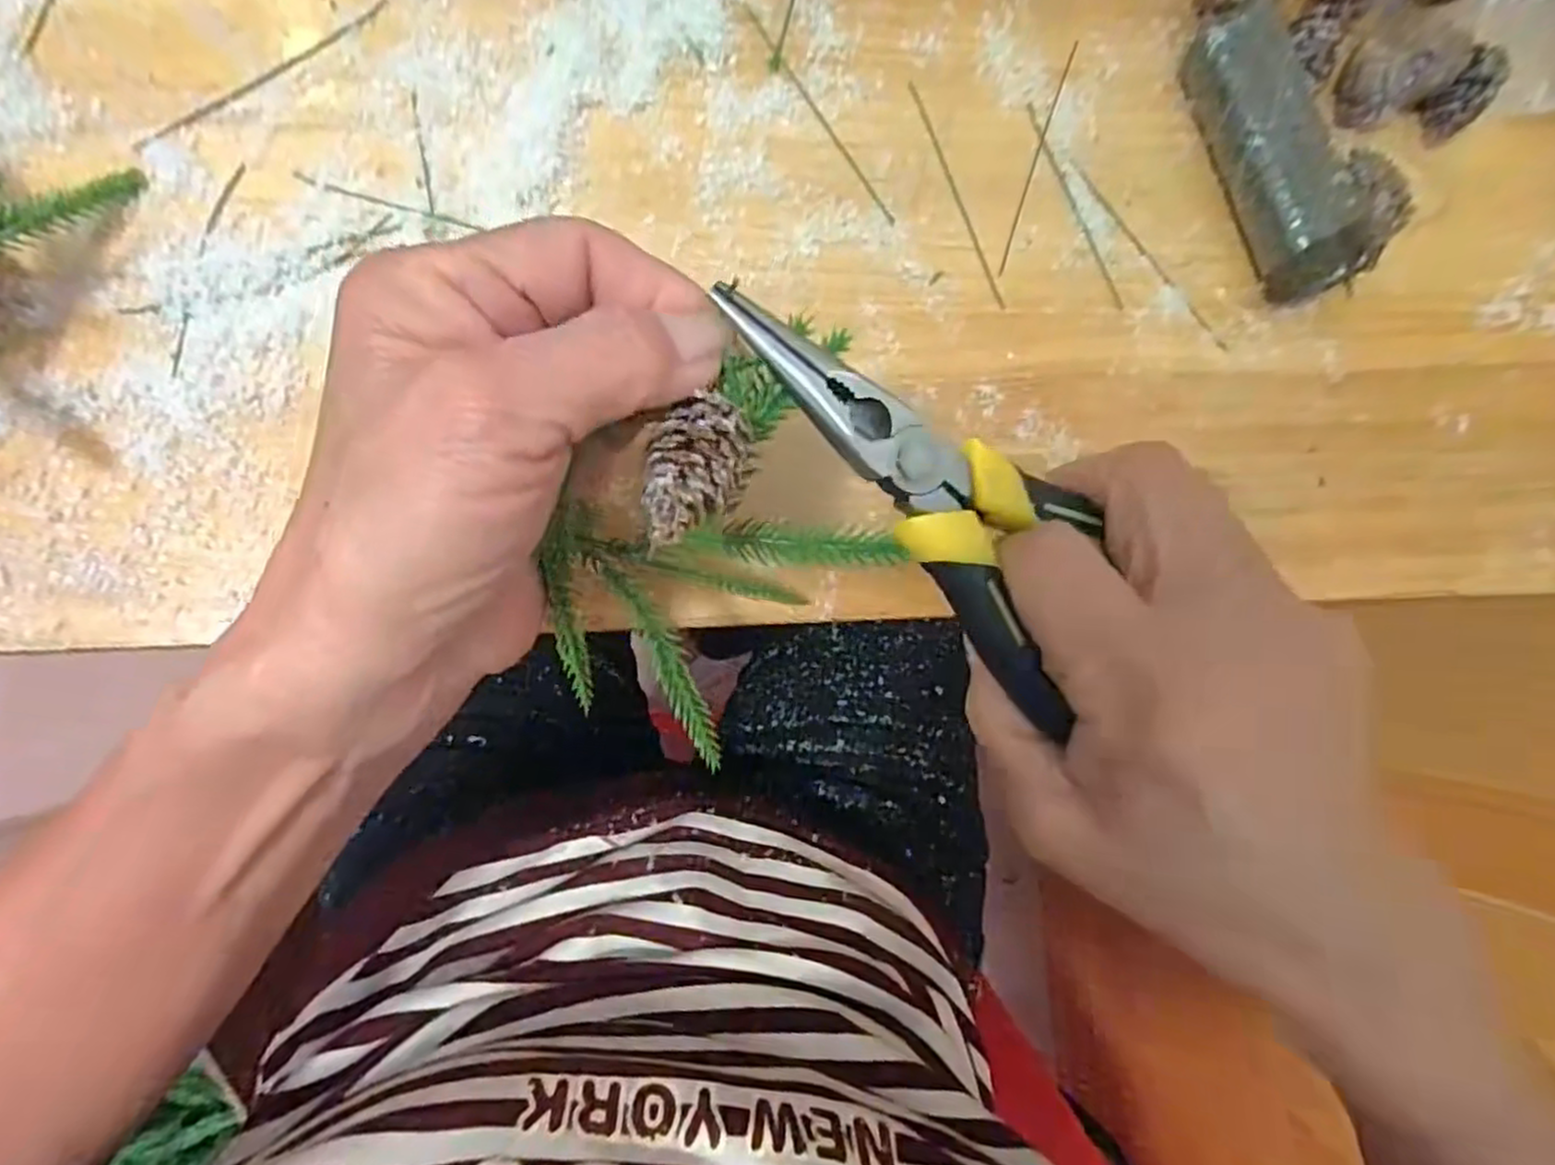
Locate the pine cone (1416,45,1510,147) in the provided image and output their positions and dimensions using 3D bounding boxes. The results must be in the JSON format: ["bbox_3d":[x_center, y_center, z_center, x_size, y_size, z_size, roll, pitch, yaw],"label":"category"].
[{"bbox_3d":[0.278,-0.197,0.297,0.029,0.018,0.021,-41,93,-8],"label":"pine cone"}]

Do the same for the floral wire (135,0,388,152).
[{"bbox_3d":[-0.169,-0.168,0.242,0.093,0.004,0.005,-40,93,-8],"label":"floral wire"}]

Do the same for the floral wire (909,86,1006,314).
[{"bbox_3d":[0.068,-0.146,0.276,0.004,0.004,0.091,-21,90,-9],"label":"floral wire"}]

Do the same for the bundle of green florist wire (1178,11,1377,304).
[{"bbox_3d":[0.189,-0.162,0.281,0.028,0.027,0.105,-20,90,-9],"label":"bundle of green florist wire"}]

